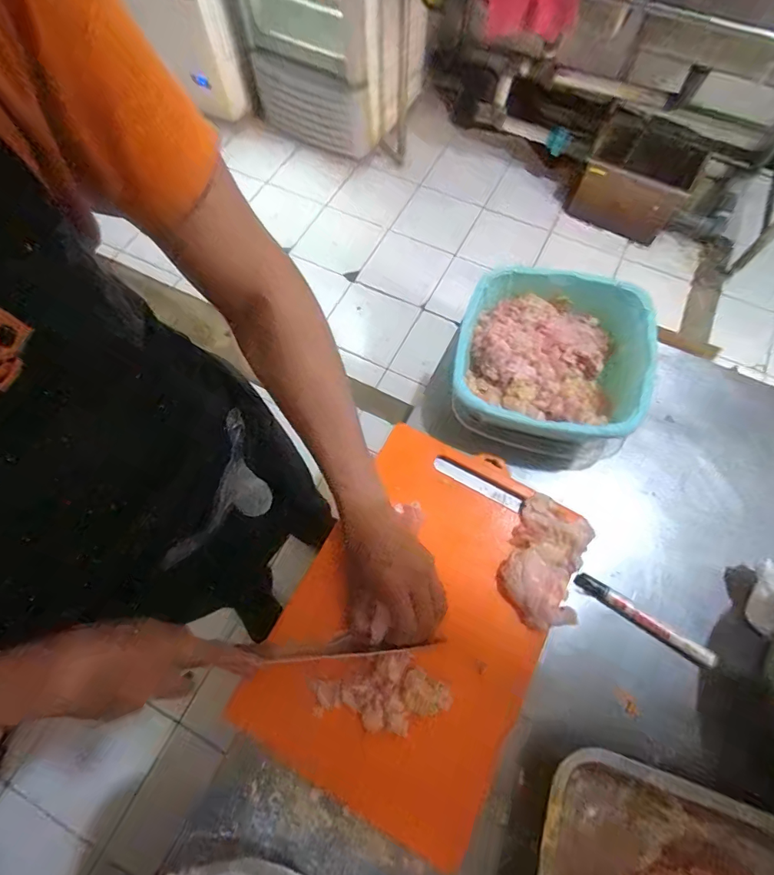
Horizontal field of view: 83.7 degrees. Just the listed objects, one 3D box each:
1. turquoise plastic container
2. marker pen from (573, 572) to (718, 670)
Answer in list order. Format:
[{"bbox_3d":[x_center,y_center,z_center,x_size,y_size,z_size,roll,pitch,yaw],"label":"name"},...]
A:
[{"bbox_3d":[0.189,-0.082,0.499,0.219,0.093,0.197,23,69,8],"label":"turquoise plastic container"},{"bbox_3d":[0.262,0.186,0.441,0.142,0.014,0.019,33,71,12],"label":"marker pen"}]

